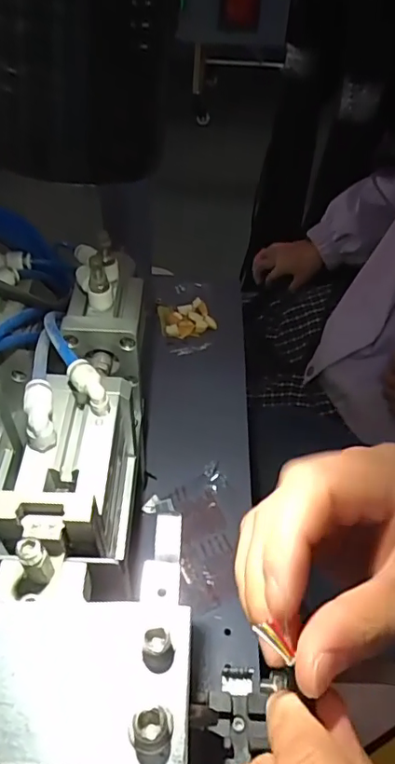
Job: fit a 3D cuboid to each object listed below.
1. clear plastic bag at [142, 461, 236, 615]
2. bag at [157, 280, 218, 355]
[{"bbox_3d":[0.005,0.111,0.382,0.063,0.013,0.094,-17,53,-17],"label":"clear plastic bag"},{"bbox_3d":[-0.011,-0.065,0.534,0.053,0.009,0.092,-8,51,-10],"label":"bag"}]

